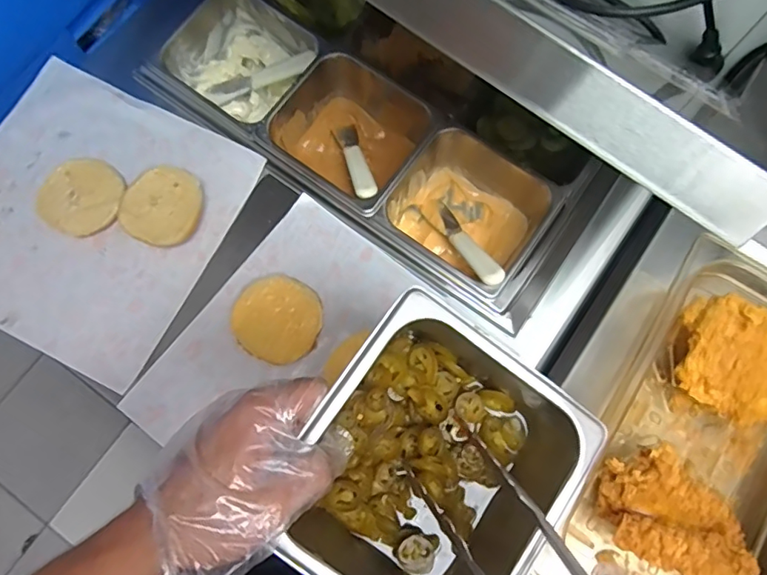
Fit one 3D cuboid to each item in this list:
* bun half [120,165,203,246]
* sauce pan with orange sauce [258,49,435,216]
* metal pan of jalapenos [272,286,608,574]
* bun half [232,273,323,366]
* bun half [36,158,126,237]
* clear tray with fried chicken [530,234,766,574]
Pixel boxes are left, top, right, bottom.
[{"bbox_3d":[-0.245,-0.090,0.590,0.081,0.031,0.089,0,76,-1],"label":"bun half"},{"bbox_3d":[-0.036,-0.182,0.653,0.164,0.095,0.169,34,77,7],"label":"sauce pan with orange sauce"},{"bbox_3d":[0.030,0.119,0.342,0.154,0.080,0.175,34,77,7],"label":"metal pan of jalapenos"},{"bbox_3d":[-0.114,0.035,0.571,0.094,0.015,0.090,0,76,-1],"label":"bun half"},{"bbox_3d":[-0.340,-0.100,0.589,0.090,0.020,0.080,-32,79,-9],"label":"bun half"},{"bbox_3d":[0.266,0.133,0.442,0.175,0.064,0.318,33,77,7],"label":"clear tray with fried chicken"}]

